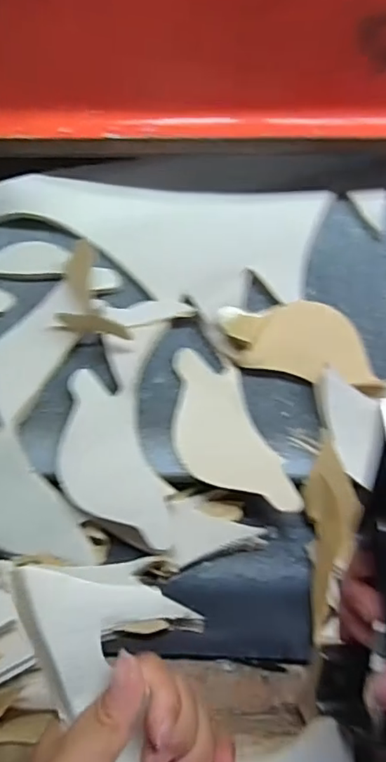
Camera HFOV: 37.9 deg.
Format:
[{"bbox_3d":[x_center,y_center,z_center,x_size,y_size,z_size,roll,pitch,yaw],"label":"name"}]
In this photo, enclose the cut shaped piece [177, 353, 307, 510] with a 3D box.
[{"bbox_3d":[0.025,0.046,0.488,0.072,0.020,0.162,-22,68,-8],"label":"cut shaped piece"}]

